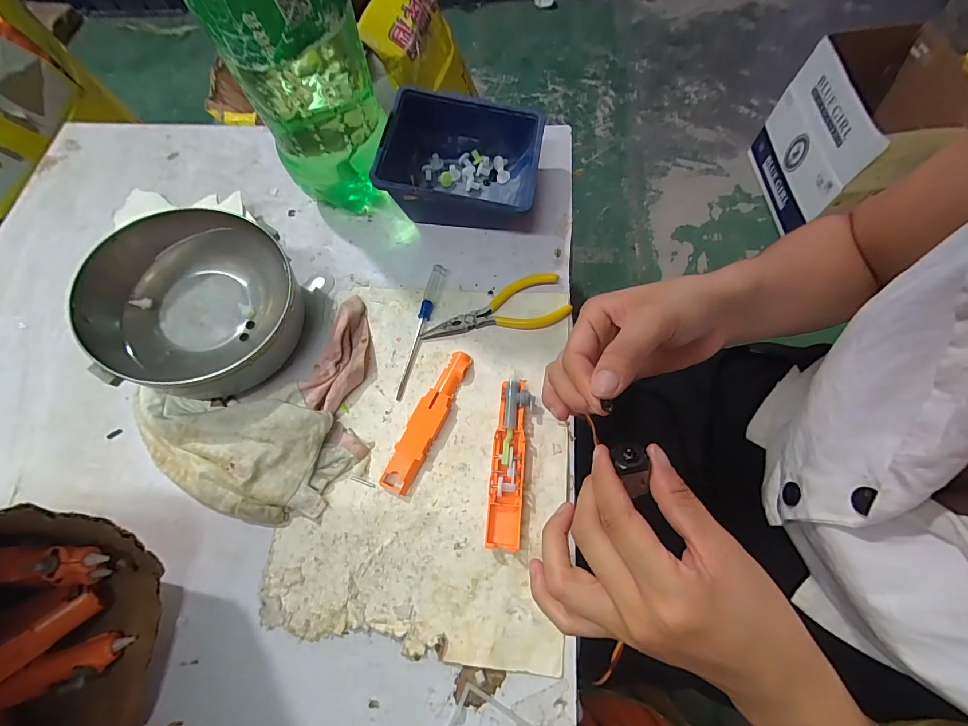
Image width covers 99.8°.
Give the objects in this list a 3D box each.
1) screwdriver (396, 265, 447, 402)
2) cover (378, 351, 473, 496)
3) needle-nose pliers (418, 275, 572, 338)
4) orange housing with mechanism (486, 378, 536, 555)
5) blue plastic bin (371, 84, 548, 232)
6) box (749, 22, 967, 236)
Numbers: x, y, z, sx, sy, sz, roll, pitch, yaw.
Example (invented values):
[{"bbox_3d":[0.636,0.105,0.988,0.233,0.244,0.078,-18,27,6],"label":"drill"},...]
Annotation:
[{"bbox_3d":[-0.057,-0.031,0.353,0.012,0.010,0.129,13,71,9],"label":"screwdriver"},{"bbox_3d":[-0.043,0.043,0.320,0.024,0.011,0.119,22,70,11],"label":"cover"},{"bbox_3d":[0.008,-0.043,0.354,0.126,0.010,0.047,-16,69,-2],"label":"needle-nose pliers"},{"bbox_3d":[0.019,0.071,0.302,0.025,0.013,0.119,6,70,7],"label":"orange housing with mechanism"},{"bbox_3d":[-0.019,-0.185,0.389,0.136,0.068,0.115,5,70,6],"label":"blue plastic bin"},{"bbox_3d":[0.948,-0.558,1.051,0.302,0.362,0.358,-8,69,1],"label":"box"}]

